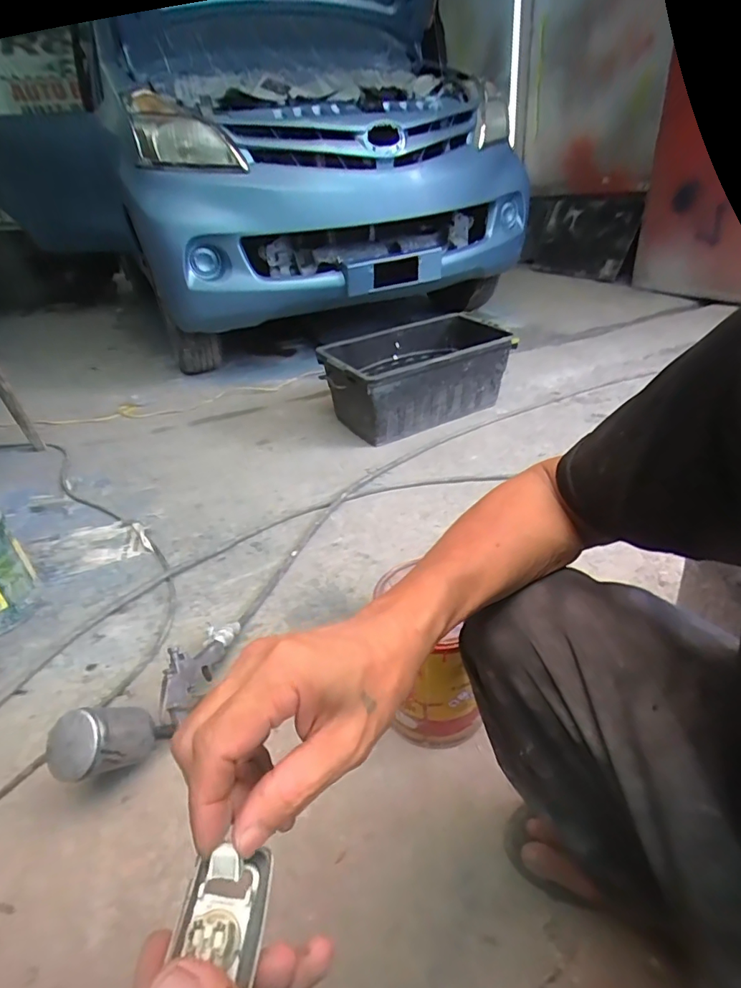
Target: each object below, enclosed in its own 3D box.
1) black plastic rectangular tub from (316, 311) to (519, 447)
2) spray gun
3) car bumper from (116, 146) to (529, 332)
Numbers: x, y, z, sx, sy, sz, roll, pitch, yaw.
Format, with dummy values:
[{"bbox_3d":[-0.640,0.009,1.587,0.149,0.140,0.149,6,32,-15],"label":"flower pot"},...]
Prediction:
[{"bbox_3d":[0.128,-0.326,1.467,0.544,0.272,0.259,-20,36,-21],"label":"black plastic rectangular tub"},{"bbox_3d":[-0.294,0.294,0.724,0.099,0.116,0.328,13,20,21],"label":"spray gun"},{"bbox_3d":[-0.062,-0.868,1.502,1.281,0.565,0.421,-32,40,-33],"label":"car bumper"}]

